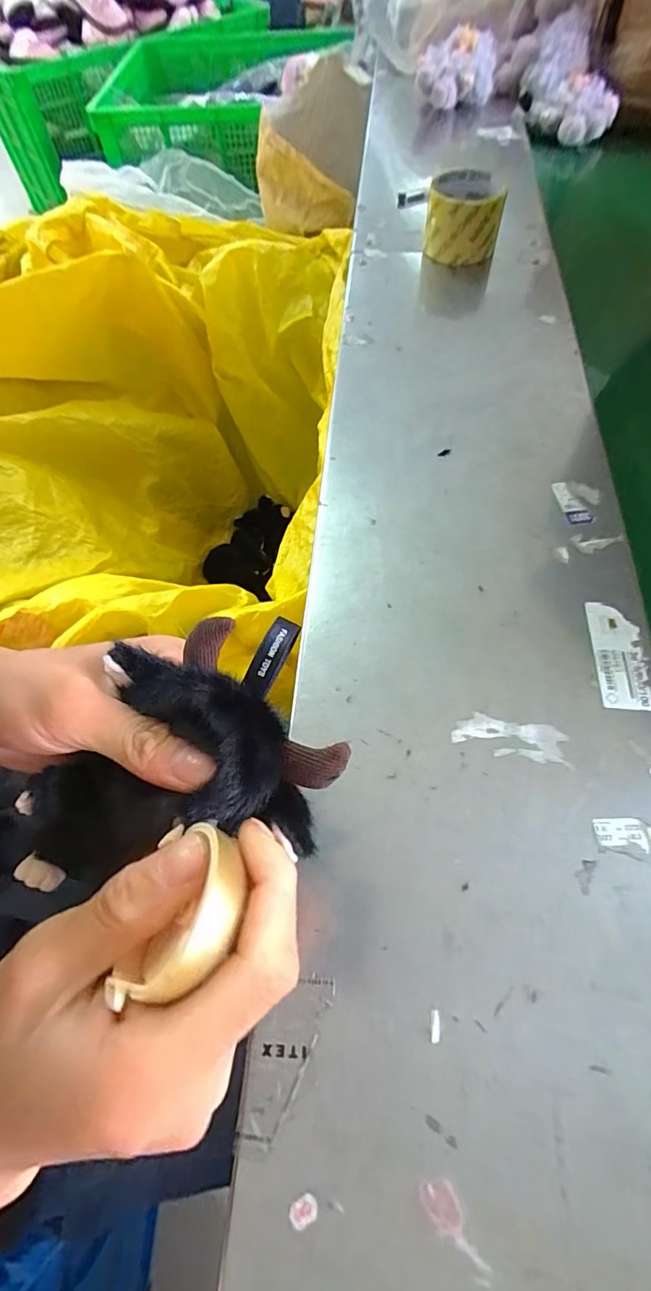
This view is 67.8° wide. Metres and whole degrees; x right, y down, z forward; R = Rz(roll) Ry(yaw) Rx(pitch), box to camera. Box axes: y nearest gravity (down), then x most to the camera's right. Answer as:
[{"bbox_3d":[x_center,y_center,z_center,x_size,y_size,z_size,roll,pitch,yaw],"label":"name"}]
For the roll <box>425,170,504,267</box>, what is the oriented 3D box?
[{"bbox_3d":[0.156,-0.481,0.556,0.081,0.076,0.067,8,63,8],"label":"roll"}]

